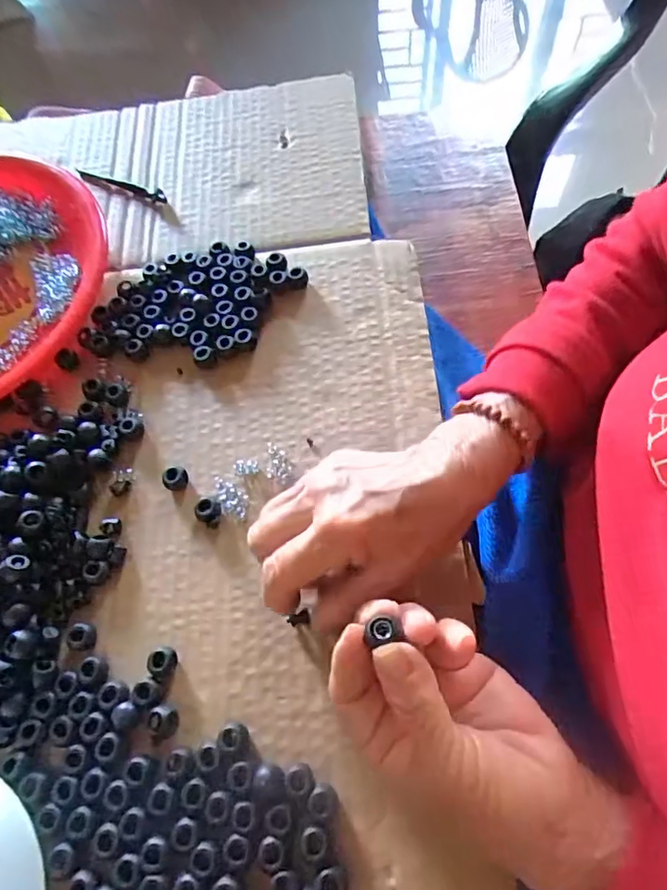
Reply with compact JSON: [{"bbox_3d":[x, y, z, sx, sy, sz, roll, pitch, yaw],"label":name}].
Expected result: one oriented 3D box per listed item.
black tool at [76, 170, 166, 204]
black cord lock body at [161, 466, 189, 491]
[{"bbox_3d":[-0.180,-0.218,0.459,0.091,0.004,0.013,22,68,12],"label":"black tool"},{"bbox_3d":[-0.098,0.021,0.339,0.012,0.012,0.015,32,69,19],"label":"black cord lock body"}]

